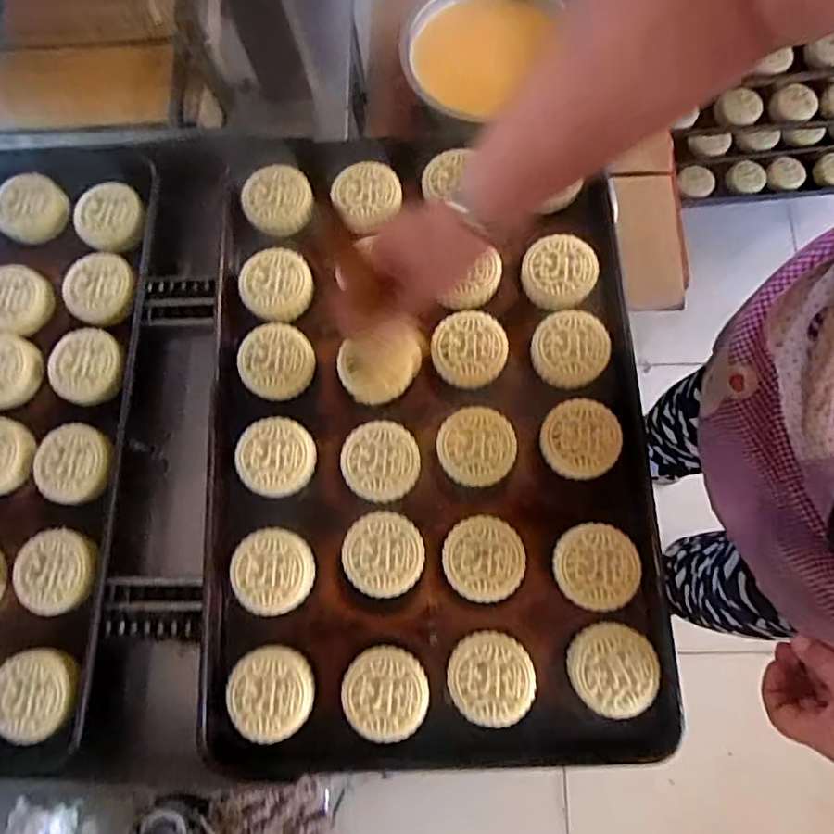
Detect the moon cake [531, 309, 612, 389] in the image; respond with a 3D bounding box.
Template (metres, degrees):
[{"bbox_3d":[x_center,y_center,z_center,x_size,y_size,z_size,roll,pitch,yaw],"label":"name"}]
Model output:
[{"bbox_3d":[0.145,-0.065,0.539,0.069,0.019,0.072,11,77,3],"label":"moon cake"}]

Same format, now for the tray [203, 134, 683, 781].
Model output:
[{"bbox_3d":[0.006,0.000,0.541,0.397,0.047,0.590,-3,77,-1],"label":"tray"}]

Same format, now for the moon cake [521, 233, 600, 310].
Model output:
[{"bbox_3d":[0.139,-0.142,0.557,0.070,0.017,0.070,-4,77,-1],"label":"moon cake"}]

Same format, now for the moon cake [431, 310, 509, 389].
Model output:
[{"bbox_3d":[0.050,-0.065,0.548,0.070,0.020,0.069,0,77,0],"label":"moon cake"}]

